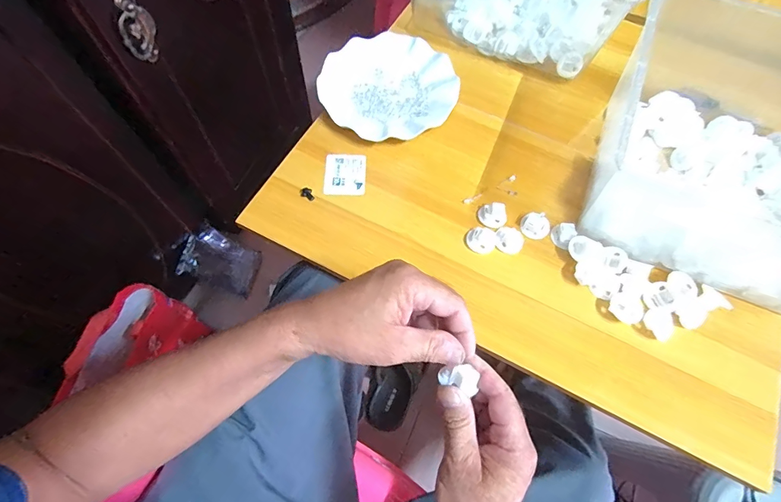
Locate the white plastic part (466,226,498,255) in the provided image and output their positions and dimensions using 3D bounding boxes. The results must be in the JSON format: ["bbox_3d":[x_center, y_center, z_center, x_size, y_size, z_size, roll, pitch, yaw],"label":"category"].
[{"bbox_3d":[0.105,-0.012,0.468,0.033,0.016,0.028,30,67,11],"label":"white plastic part"}]

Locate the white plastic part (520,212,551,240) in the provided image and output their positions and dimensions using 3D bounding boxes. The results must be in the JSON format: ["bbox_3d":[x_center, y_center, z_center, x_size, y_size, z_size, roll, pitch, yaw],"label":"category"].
[{"bbox_3d":[0.173,-0.030,0.477,0.033,0.016,0.029,4,65,-1],"label":"white plastic part"}]

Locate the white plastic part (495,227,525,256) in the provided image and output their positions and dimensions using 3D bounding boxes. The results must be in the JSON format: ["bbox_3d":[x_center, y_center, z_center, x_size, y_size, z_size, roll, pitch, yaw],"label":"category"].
[{"bbox_3d":[0.138,-0.012,0.469,0.033,0.012,0.029,25,67,9],"label":"white plastic part"}]

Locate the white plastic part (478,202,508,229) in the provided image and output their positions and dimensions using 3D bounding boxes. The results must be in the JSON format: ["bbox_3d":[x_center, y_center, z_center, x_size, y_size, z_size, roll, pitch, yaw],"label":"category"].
[{"bbox_3d":[0.122,-0.043,0.479,0.033,0.016,0.028,30,68,11],"label":"white plastic part"}]

